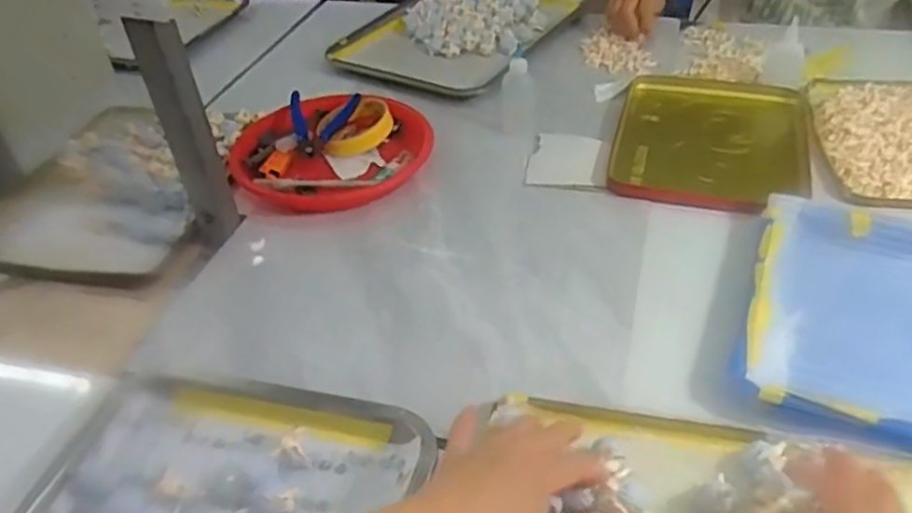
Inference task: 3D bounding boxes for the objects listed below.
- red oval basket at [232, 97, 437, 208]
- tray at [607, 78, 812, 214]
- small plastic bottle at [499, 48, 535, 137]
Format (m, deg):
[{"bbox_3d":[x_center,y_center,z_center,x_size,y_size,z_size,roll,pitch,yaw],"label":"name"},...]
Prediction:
[{"bbox_3d":[-0.148,-0.123,0.816,0.213,0.033,0.200,25,48,30],"label":"red oval basket"},{"bbox_3d":[0.289,-0.135,0.828,0.200,0.019,0.264,9,42,16],"label":"tray"},{"bbox_3d":[0.070,-0.179,0.829,0.039,0.081,0.040,-2,40,4],"label":"small plastic bottle"}]

